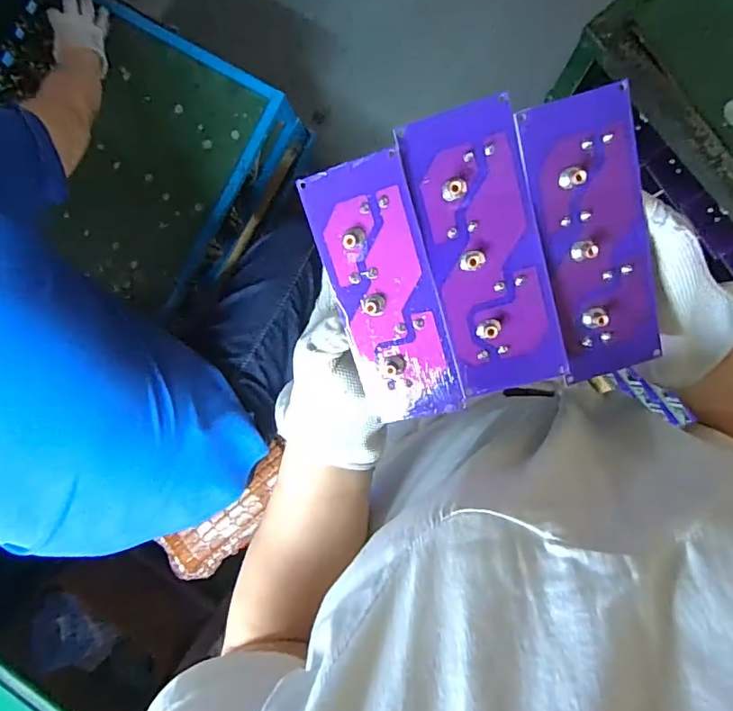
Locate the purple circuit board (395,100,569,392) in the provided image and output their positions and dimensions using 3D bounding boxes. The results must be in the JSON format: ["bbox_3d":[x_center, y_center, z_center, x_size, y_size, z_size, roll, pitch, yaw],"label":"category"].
[{"bbox_3d":[0.058,-0.049,0.254,0.051,0.005,0.135,-15,101,6],"label":"purple circuit board"}]

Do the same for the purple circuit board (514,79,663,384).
[{"bbox_3d":[0.112,-0.055,0.257,0.052,0.005,0.136,-16,106,0],"label":"purple circuit board"}]

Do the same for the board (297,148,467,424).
[{"bbox_3d":[0.010,-0.029,0.267,0.051,0.007,0.134,-13,104,18],"label":"board"}]

